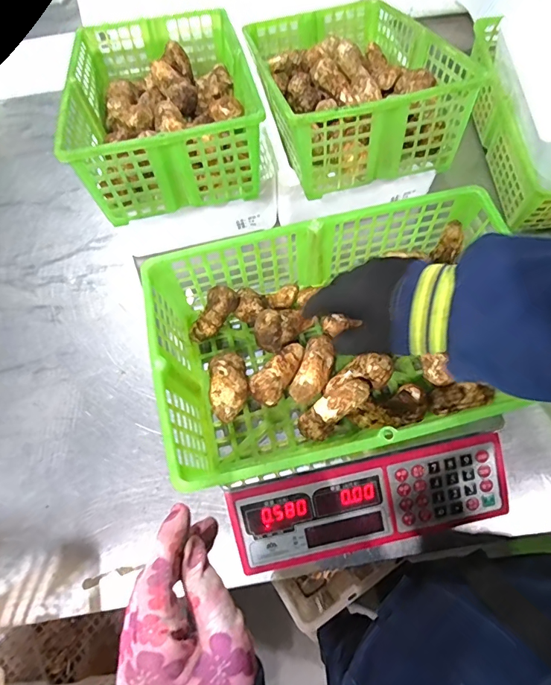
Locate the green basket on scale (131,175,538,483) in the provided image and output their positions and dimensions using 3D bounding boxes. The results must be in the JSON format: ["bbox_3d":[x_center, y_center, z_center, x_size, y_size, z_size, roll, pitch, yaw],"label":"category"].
[{"bbox_3d":[0.061,-0.007,0.413,0.333,0.113,0.211,-13,70,-4],"label":"green basket on scale"}]

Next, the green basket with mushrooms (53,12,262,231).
[{"bbox_3d":[-0.144,-0.313,0.543,0.221,0.106,0.333,-18,59,-4],"label":"green basket with mushrooms"}]

